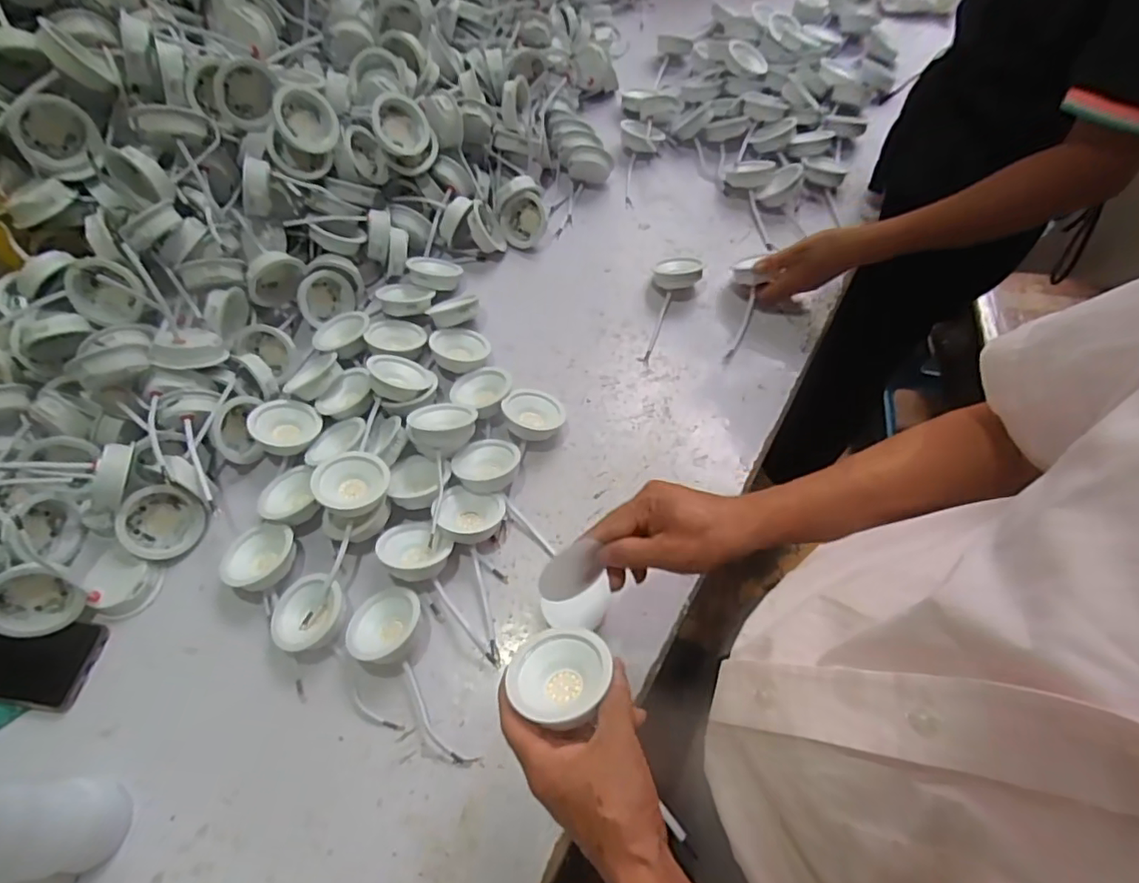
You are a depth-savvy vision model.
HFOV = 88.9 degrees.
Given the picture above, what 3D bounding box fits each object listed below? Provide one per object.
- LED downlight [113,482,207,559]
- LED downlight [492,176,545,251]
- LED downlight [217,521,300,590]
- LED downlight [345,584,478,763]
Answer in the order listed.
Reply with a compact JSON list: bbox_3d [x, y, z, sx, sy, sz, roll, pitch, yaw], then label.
[{"bbox_3d":[-0.418,0.083,0.593,0.027,0.072,0.069,10,54,40],"label":"LED downlight"},{"bbox_3d":[-0.068,-0.319,0.808,0.070,0.067,0.065,-5,60,-4],"label":"LED downlight"},{"bbox_3d":[-0.304,0.115,0.579,0.063,0.034,0.066,0,60,-1],"label":"LED downlight"},{"bbox_3d":[-0.145,0.212,0.518,0.066,0.038,0.169,-25,64,-14],"label":"LED downlight"}]

